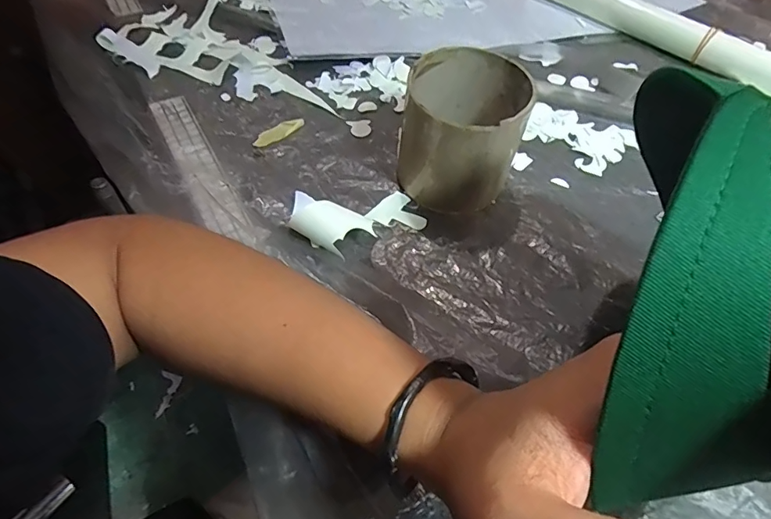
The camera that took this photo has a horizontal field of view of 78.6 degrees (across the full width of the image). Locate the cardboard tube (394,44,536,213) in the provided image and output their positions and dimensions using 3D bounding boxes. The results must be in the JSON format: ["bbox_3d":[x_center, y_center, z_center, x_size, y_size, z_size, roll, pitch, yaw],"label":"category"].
[{"bbox_3d":[0.057,-0.095,0.358,0.085,0.085,0.088,12,53,6],"label":"cardboard tube"}]

